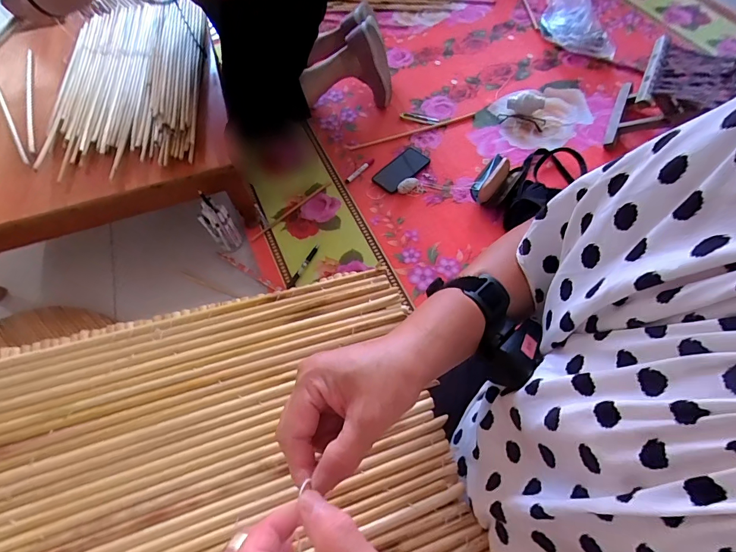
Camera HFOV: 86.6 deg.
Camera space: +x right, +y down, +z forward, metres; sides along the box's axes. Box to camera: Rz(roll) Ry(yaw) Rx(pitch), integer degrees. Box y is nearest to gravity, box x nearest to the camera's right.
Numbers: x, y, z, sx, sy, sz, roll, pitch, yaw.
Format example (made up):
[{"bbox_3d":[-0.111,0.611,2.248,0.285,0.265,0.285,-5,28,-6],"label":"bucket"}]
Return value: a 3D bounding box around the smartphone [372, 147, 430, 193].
[{"bbox_3d":[0.089,-0.288,1.052,0.088,0.018,0.164,41,74,18],"label":"smartphone"}]

